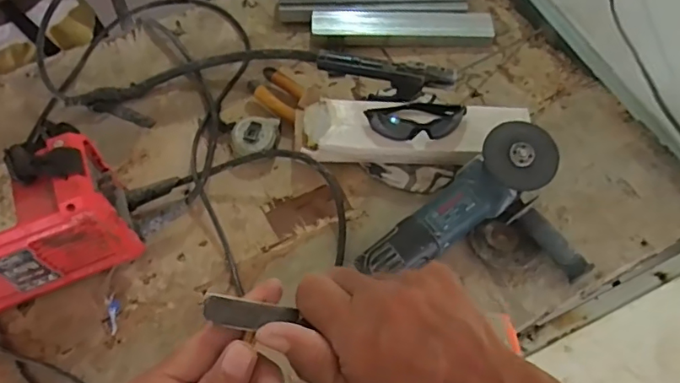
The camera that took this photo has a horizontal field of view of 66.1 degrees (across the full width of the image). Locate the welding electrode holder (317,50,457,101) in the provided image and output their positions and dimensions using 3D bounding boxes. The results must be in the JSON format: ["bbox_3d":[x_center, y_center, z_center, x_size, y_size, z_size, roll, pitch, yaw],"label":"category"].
[{"bbox_3d":[0.064,-0.168,0.784,0.206,0.072,0.039,14,63,8],"label":"welding electrode holder"}]

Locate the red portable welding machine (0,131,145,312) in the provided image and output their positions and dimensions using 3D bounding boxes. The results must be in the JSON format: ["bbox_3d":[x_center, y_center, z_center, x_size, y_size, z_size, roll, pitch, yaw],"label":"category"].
[{"bbox_3d":[-0.369,0.041,0.621,0.213,0.174,0.115,-23,64,-12],"label":"red portable welding machine"}]

